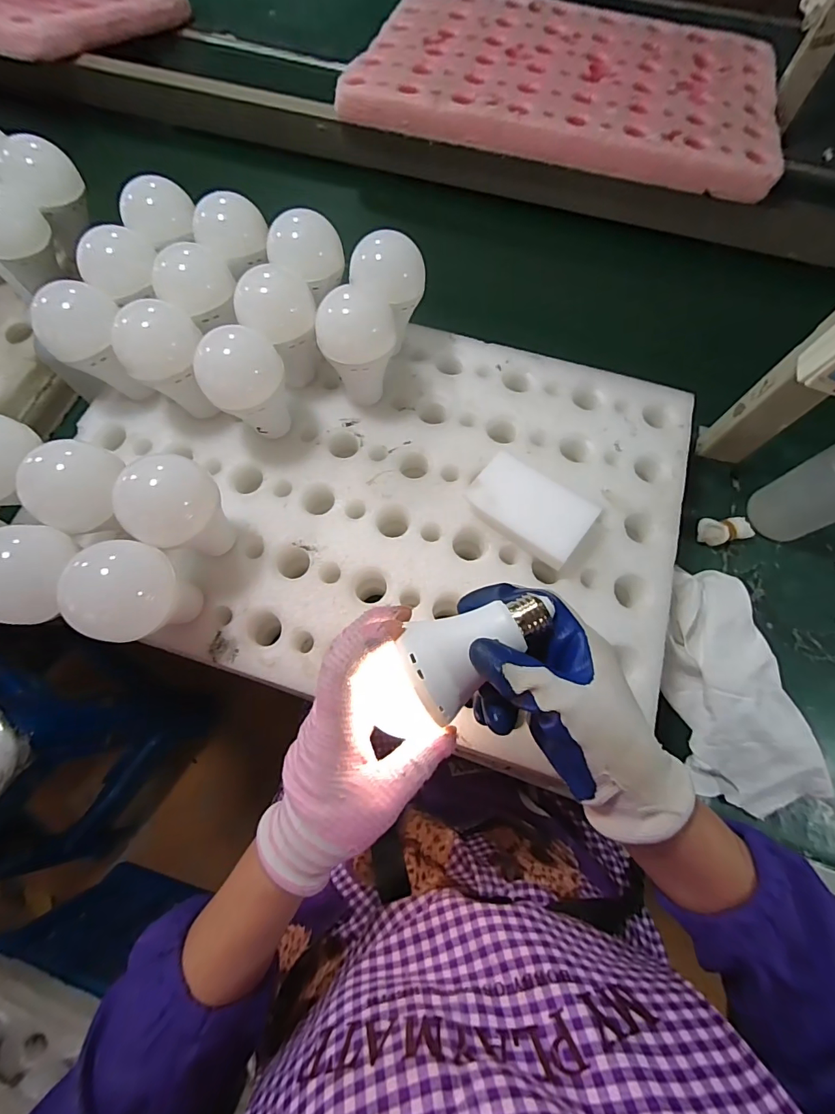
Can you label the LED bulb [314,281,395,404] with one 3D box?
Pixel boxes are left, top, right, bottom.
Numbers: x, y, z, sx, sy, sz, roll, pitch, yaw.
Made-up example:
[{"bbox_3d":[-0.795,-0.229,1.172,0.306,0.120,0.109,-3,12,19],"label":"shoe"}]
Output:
[{"bbox_3d":[-0.050,-0.177,0.383,0.063,0.093,0.070,-11,72,-4],"label":"LED bulb"}]

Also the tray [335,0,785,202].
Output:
[{"bbox_3d":[0.203,-0.657,0.586,0.536,0.033,0.364,16,72,5],"label":"tray"}]

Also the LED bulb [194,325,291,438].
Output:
[{"bbox_3d":[-0.139,-0.136,0.367,0.063,0.086,0.065,-21,73,-8],"label":"LED bulb"}]

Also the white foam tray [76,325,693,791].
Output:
[{"bbox_3d":[-0.040,-0.070,0.380,0.537,0.038,0.370,17,72,5],"label":"white foam tray"}]

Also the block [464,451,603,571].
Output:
[{"bbox_3d":[0.091,-0.039,0.367,0.098,0.036,0.059,35,74,11],"label":"block"}]

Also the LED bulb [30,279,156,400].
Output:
[{"bbox_3d":[-0.276,-0.181,0.383,0.057,0.096,0.072,-15,72,-6],"label":"LED bulb"}]

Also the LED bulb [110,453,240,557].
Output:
[{"bbox_3d":[-0.176,-0.033,0.333,0.061,0.091,0.057,0,71,-1],"label":"LED bulb"}]

